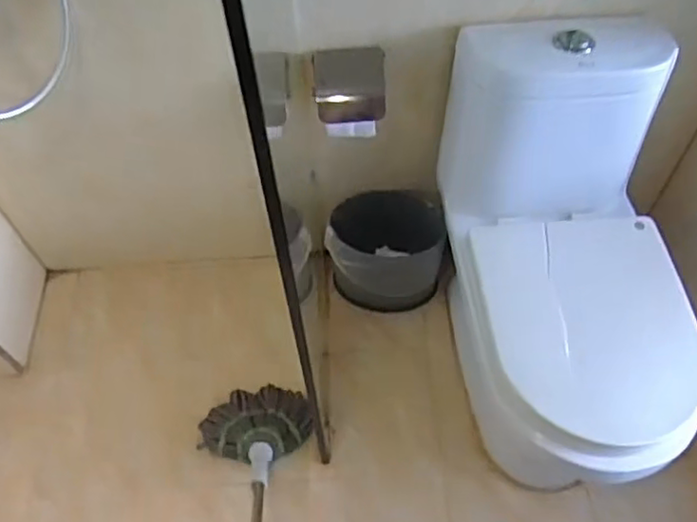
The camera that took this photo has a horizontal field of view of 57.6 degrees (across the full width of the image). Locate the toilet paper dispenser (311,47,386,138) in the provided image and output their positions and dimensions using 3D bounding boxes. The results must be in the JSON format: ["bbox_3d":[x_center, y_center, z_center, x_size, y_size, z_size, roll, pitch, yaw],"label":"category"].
[{"bbox_3d":[0.002,-0.322,1.238,0.139,0.120,0.145,-1,56,1],"label":"toilet paper dispenser"}]

